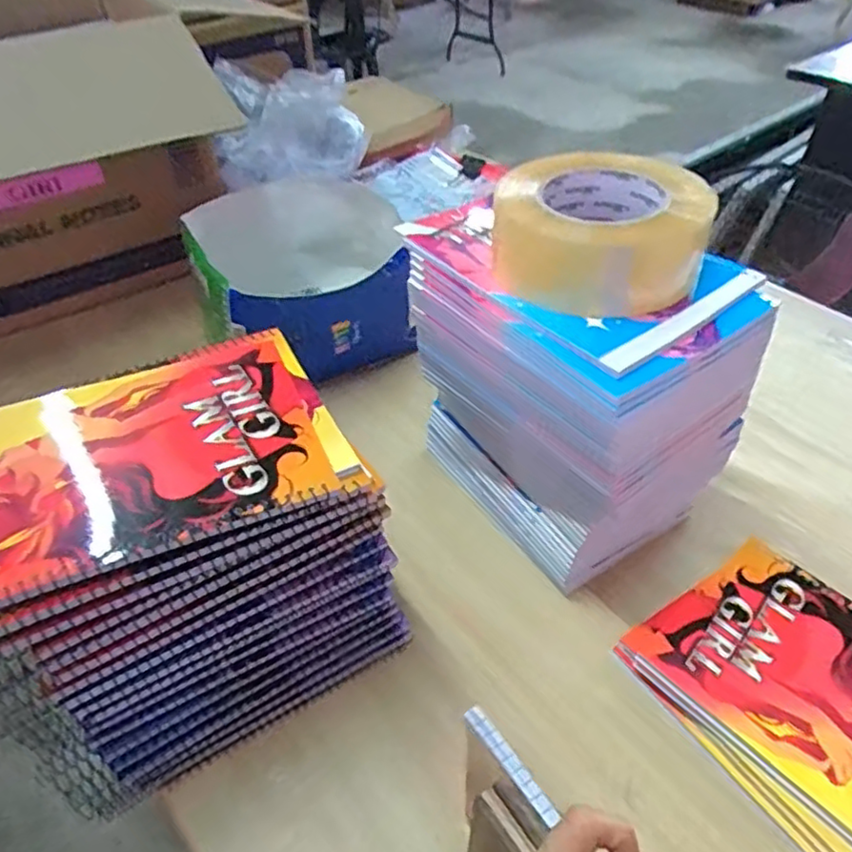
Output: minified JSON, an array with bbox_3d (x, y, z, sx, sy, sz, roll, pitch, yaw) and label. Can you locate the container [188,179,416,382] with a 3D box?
[{"bbox_3d":[-0.128,-0.149,0.697,0.215,0.122,0.227,-11,44,-9],"label":"container"}]

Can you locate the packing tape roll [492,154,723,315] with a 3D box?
[{"bbox_3d":[0.106,-0.123,0.417,0.127,0.053,0.109,13,46,16],"label":"packing tape roll"}]

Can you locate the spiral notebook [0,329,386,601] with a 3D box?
[{"bbox_3d":[-0.157,0.014,0.375,0.213,0.016,0.156,-19,46,-17],"label":"spiral notebook"}]

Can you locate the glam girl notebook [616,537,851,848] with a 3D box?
[{"bbox_3d":[0.255,0.170,0.430,0.142,0.013,0.201,-31,50,-27],"label":"glam girl notebook"}]

